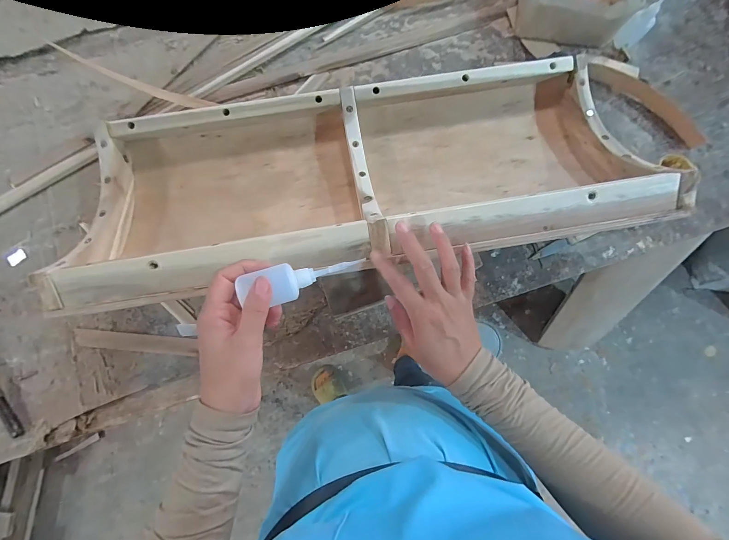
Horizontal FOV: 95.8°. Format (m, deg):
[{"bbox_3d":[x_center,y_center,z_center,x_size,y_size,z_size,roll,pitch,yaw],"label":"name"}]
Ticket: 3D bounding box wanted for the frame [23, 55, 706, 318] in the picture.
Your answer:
[{"bbox_3d":[-0.003,-0.131,0.428,0.682,0.147,0.271,-9,80,-2],"label":"frame"}]

